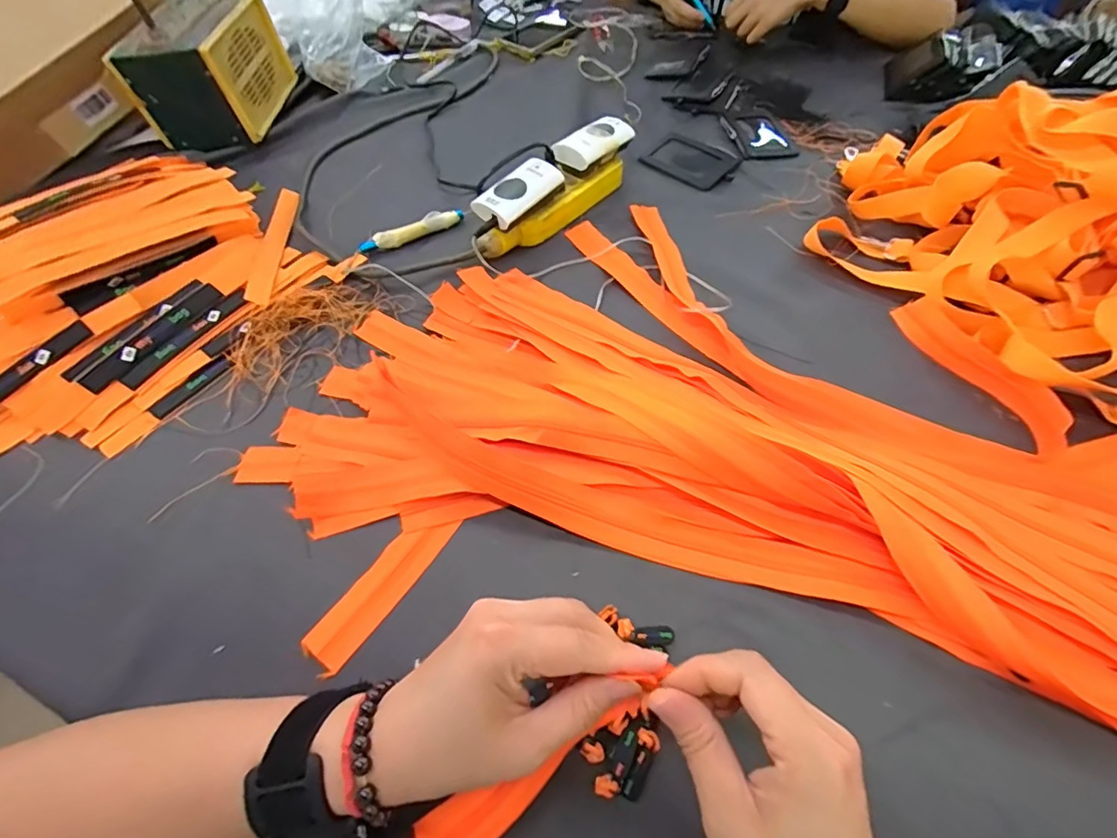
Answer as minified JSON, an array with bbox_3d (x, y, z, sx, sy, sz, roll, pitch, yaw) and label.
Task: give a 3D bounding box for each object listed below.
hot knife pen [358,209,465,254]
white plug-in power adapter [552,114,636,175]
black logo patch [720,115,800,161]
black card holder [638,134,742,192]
[{"bbox_3d":[-0.170,-0.219,0.584,0.126,0.020,0.018,-31,60,-16],"label":"hot knife pen"},{"bbox_3d":[0.038,-0.317,0.587,0.045,0.029,0.110,36,64,23],"label":"white plug-in power adapter"},{"bbox_3d":[0.265,-0.374,0.672,0.072,0.006,0.106,-10,56,-3],"label":"black logo patch"},{"bbox_3d":[0.171,-0.329,0.648,0.110,0.006,0.089,33,64,22],"label":"black card holder"}]

